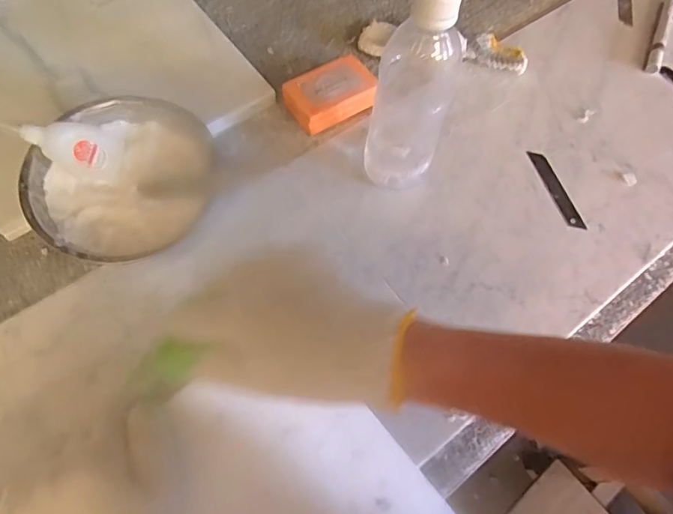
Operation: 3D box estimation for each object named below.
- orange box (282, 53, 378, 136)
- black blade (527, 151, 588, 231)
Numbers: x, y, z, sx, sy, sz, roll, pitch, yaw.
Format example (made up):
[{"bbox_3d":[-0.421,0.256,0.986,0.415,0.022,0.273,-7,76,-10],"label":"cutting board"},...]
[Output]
[{"bbox_3d":[-0.005,-0.178,0.534,0.094,0.024,0.063,-26,68,-15],"label":"orange box"},{"bbox_3d":[0.228,-0.071,0.508,0.019,0.004,0.097,-15,66,-10],"label":"black blade"}]

